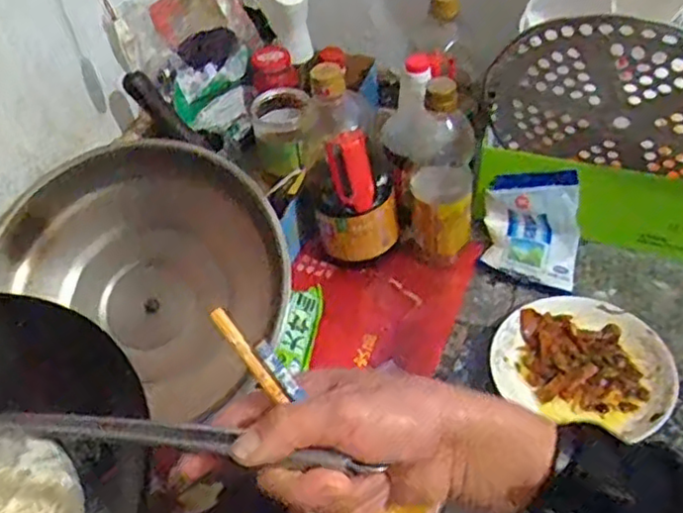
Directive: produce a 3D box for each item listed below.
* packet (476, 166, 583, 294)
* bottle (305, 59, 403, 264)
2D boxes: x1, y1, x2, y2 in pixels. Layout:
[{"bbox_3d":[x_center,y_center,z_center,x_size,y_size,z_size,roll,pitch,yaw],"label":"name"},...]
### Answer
[{"bbox_3d":[0.224,-0.034,0.796,0.111,0.082,0.110,10,48,15],"label":"packet"},{"bbox_3d":[0.009,-0.096,0.778,0.110,0.234,0.085,-1,47,5],"label":"bottle"}]

